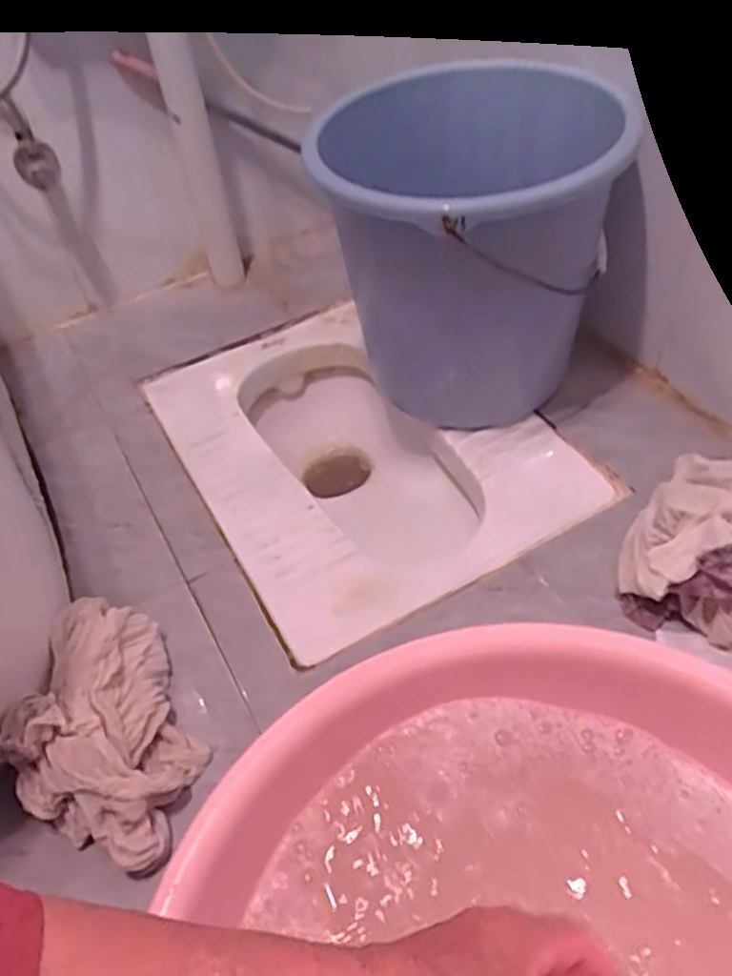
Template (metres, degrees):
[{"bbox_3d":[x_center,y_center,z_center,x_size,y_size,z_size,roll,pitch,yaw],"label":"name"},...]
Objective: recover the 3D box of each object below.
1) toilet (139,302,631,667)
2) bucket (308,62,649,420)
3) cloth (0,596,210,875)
[{"bbox_3d":[-0.010,-0.013,0.935,0.380,0.166,0.512,-25,50,-16],"label":"toilet"},{"bbox_3d":[0.110,-0.261,0.819,0.294,0.320,0.346,-5,47,2],"label":"bucket"},{"bbox_3d":[-0.210,0.197,0.612,0.150,0.088,0.208,3,48,9],"label":"cloth"}]

